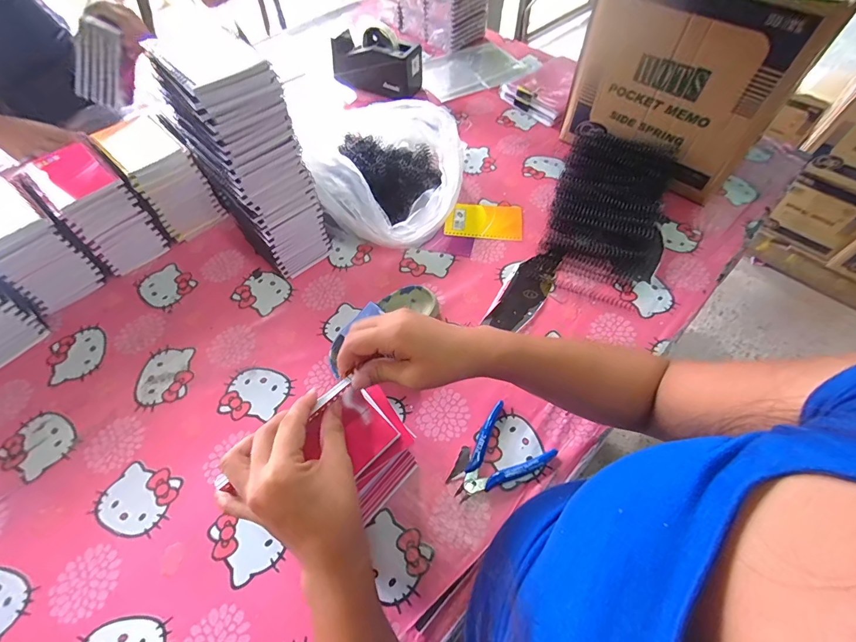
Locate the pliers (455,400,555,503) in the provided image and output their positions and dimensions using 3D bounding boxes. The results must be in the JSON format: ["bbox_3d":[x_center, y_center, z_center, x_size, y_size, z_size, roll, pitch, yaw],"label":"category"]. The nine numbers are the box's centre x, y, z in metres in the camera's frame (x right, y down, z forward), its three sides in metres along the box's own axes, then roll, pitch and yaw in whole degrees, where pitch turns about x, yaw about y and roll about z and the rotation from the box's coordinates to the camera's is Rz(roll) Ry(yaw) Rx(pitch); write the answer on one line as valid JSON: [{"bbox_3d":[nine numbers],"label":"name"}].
[{"bbox_3d":[0.076,0.158,0.454,0.114,0.015,0.085,-34,64,-19],"label":"pliers"}]

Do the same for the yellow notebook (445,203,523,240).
[{"bbox_3d":[0.096,-0.173,0.666,0.127,0.005,0.074,6,58,4],"label":"yellow notebook"}]

